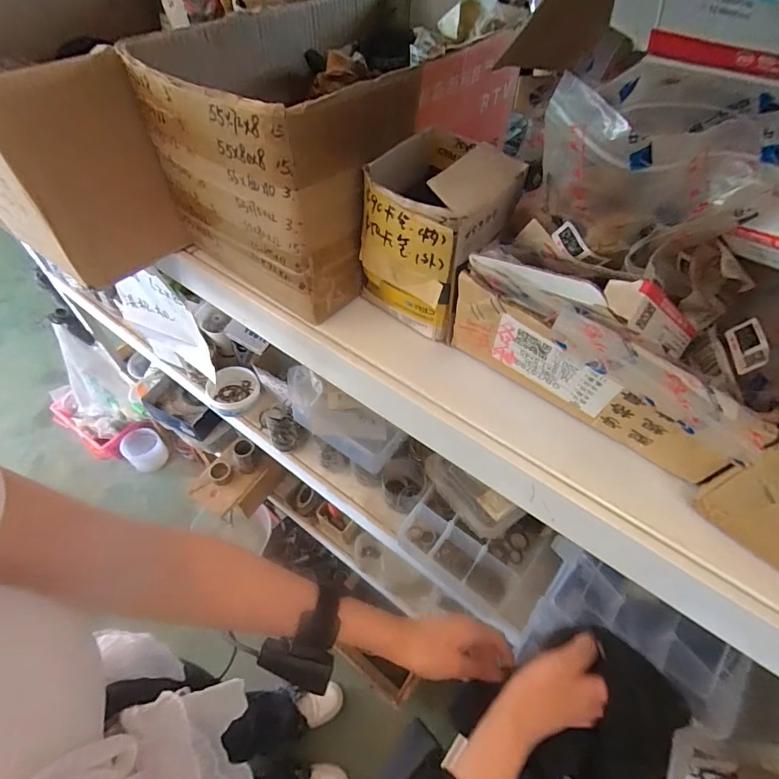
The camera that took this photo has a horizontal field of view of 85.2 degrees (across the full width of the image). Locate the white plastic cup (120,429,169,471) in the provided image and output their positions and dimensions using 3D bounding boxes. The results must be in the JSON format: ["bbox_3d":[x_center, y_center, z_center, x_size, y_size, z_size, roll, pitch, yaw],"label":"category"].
[{"bbox_3d":[-0.822,0.203,1.425,0.113,0.110,0.112,1,53,-2],"label":"white plastic cup"}]

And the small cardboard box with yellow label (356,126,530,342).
[{"bbox_3d":[0.039,-0.130,0.359,0.102,0.128,0.107,38,60,23],"label":"small cardboard box with yellow label"}]

